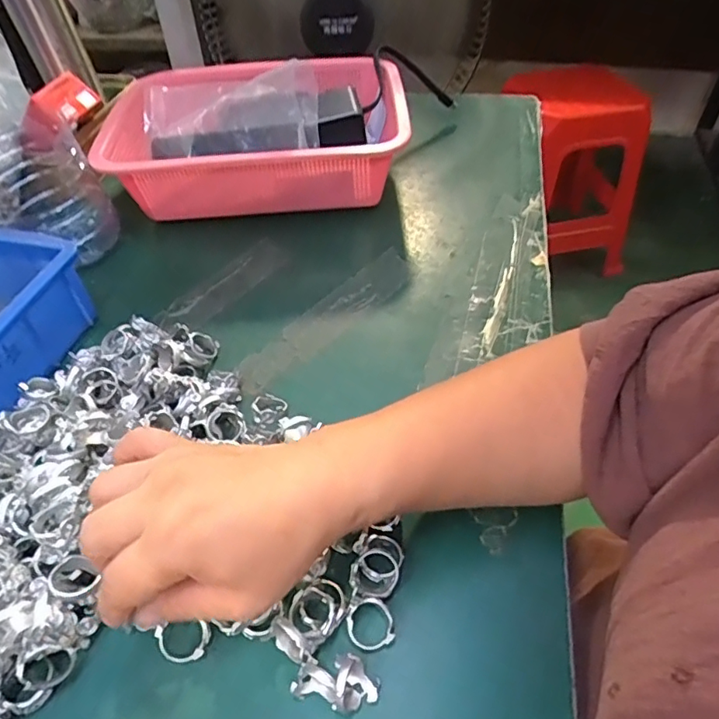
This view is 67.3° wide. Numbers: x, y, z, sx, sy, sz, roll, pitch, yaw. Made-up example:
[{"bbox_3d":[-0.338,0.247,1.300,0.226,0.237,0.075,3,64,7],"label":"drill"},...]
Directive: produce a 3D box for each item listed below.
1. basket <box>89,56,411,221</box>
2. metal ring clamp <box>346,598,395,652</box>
[{"bbox_3d":[-0.103,-0.244,0.580,0.292,0.106,0.221,-1,48,1],"label":"basket"},{"bbox_3d":[0.006,0.140,0.286,0.024,0.006,0.025,4,69,-10],"label":"metal ring clamp"}]

